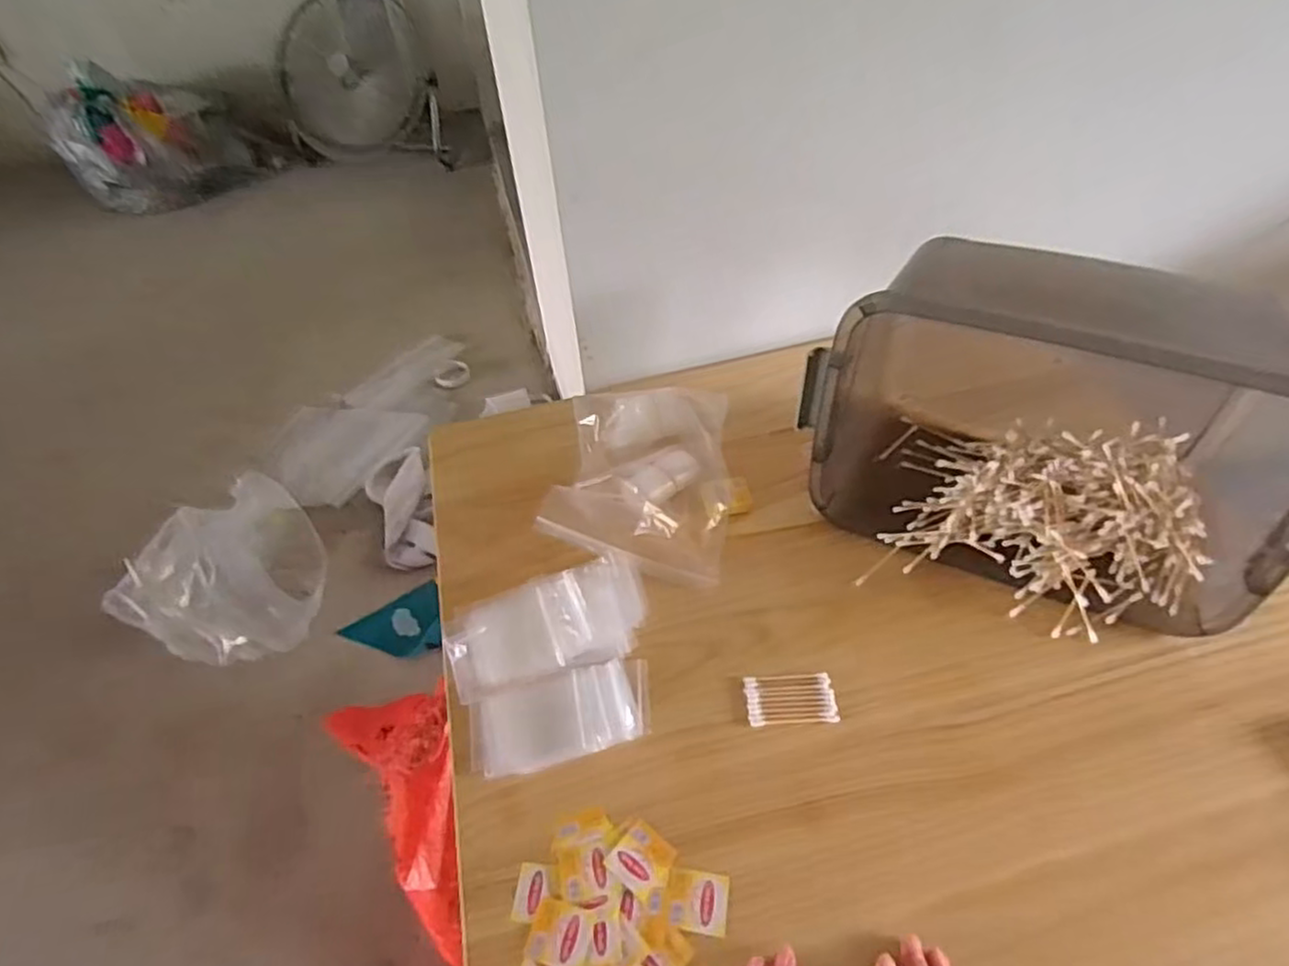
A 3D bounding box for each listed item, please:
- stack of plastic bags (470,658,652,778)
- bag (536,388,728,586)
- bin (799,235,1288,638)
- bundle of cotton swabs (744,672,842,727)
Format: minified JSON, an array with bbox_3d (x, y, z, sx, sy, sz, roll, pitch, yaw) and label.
[{"bbox_3d":[-0.067,0.195,0.604,0.152,0.024,0.067,-16,48,-9],"label":"stack of plastic bags"},{"bbox_3d":[-0.002,-0.018,0.760,0.175,0.033,0.234,4,48,9],"label":"bag"},{"bbox_3d":[0.362,-0.066,0.650,0.401,0.234,0.234,20,52,22],"label":"bin"},{"bbox_3d":[0.123,0.180,0.610,0.073,0.011,0.041,-4,47,2],"label":"bundle of cotton swabs"}]

